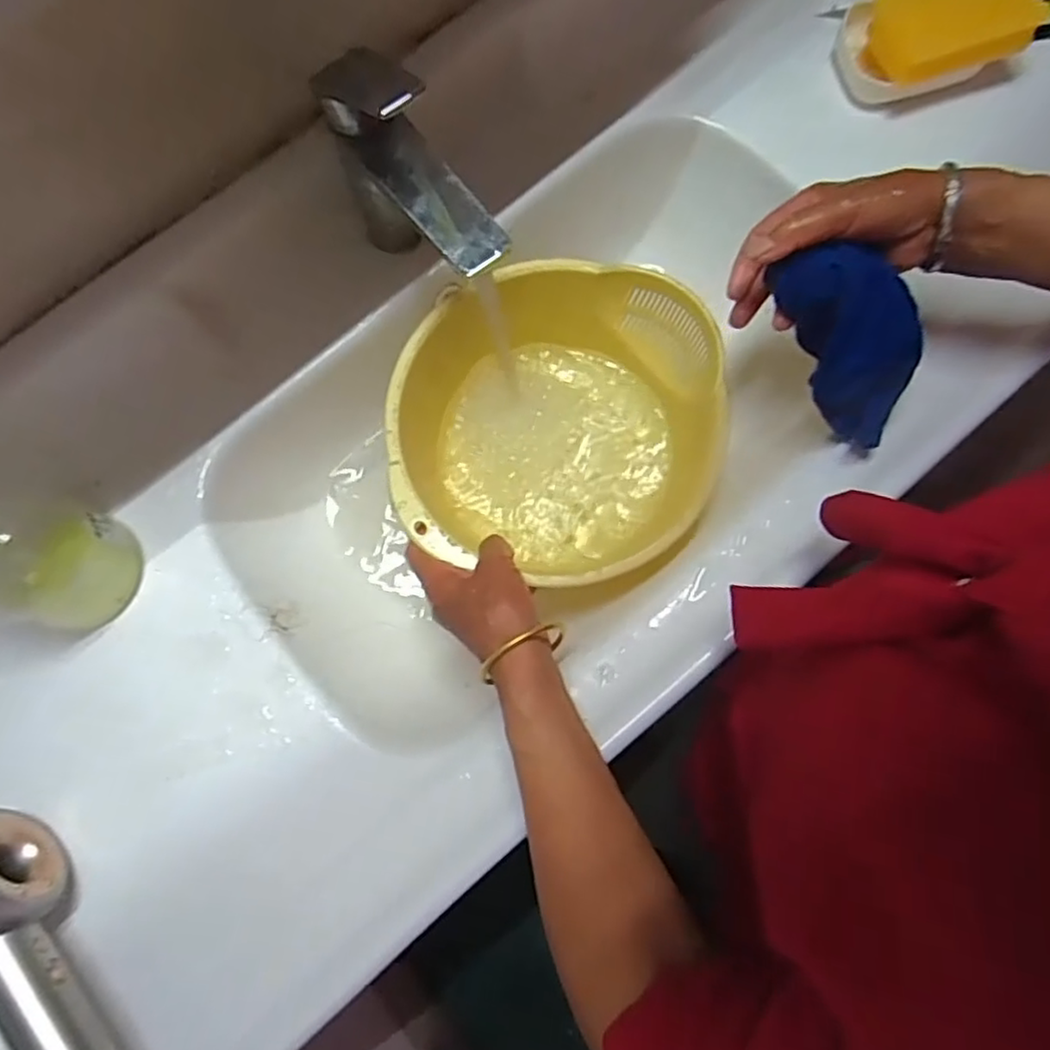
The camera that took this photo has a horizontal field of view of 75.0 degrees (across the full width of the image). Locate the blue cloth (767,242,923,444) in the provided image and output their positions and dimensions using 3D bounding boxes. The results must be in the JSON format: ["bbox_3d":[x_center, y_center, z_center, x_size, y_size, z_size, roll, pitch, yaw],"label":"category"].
[{"bbox_3d":[0.208,-0.114,0.442,0.055,0.091,0.111,-20,77,-3],"label":"blue cloth"}]

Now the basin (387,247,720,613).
[{"bbox_3d":[0.024,-0.075,0.539,0.235,0.111,0.214,0,77,2],"label":"basin"}]

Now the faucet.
[{"bbox_3d":[-0.064,-0.201,0.469,0.040,0.120,0.151,-40,79,-7],"label":"faucet"}]

